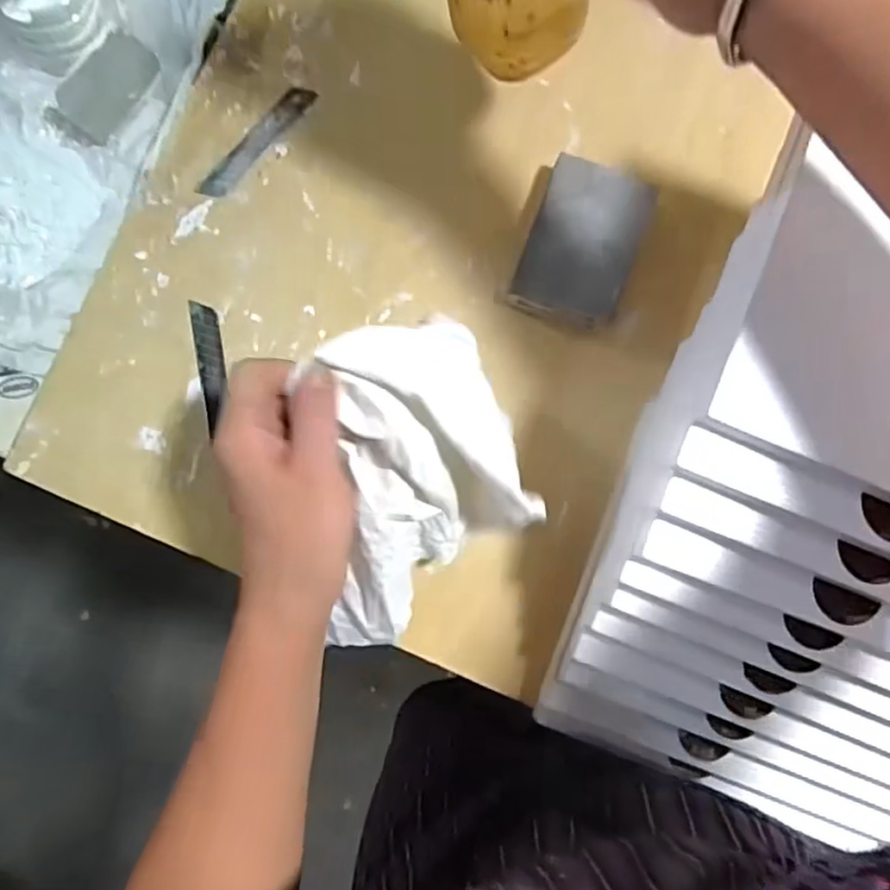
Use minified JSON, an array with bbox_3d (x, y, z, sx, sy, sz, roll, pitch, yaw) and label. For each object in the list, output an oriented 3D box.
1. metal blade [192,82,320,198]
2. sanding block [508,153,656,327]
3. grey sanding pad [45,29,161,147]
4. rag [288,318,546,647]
[{"bbox_3d":[-0.123,-0.200,0.454,0.018,0.004,0.098,41,86,2],"label":"metal blade"},{"bbox_3d":[0.088,-0.127,0.446,0.068,0.029,0.101,20,86,-1],"label":"sanding block"},{"bbox_3d":[-0.224,-0.233,0.451,0.036,0.011,0.077,39,89,-37],"label":"grey sanding pad"},{"bbox_3d":[-0.014,0.026,0.385,0.115,0.105,0.177,-8,87,-3],"label":"rag"}]

